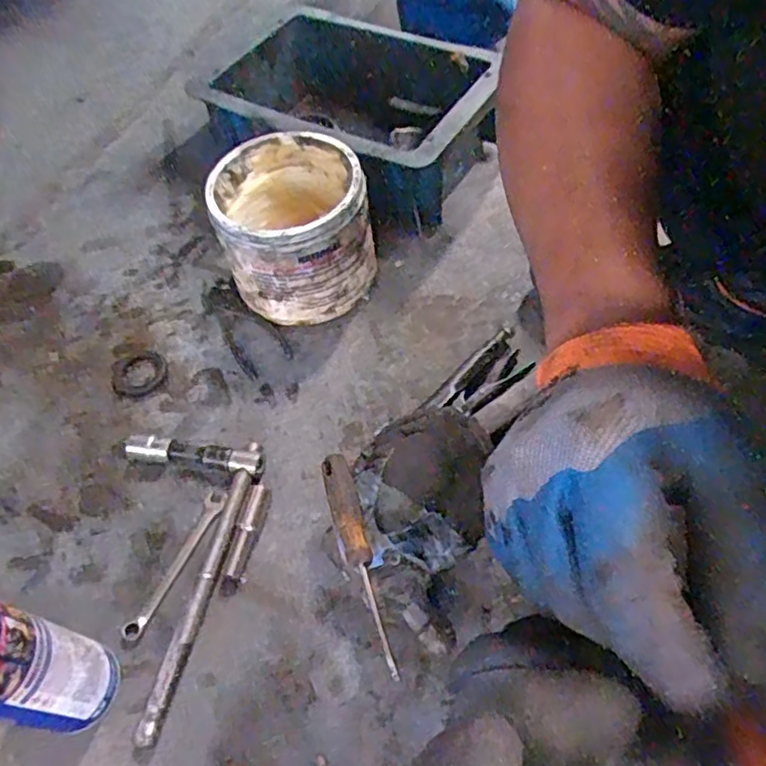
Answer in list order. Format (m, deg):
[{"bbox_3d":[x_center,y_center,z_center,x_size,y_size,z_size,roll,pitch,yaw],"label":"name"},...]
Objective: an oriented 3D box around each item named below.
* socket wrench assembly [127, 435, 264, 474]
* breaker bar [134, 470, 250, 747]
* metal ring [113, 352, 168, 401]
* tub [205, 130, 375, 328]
[{"bbox_3d":[-0.174,0.066,0.598,0.134,0.020,0.026,6,57,9],"label":"socket wrench assembly"},{"bbox_3d":[-0.151,0.175,0.528,0.017,0.021,0.215,10,58,11],"label":"breaker bar"},{"bbox_3d":[-0.252,-0.009,0.663,0.055,0.004,0.055,-2,57,3],"label":"metal ring"},{"bbox_3d":[-0.090,-0.160,0.675,0.144,0.137,0.158,-2,57,3],"label":"tub"}]

